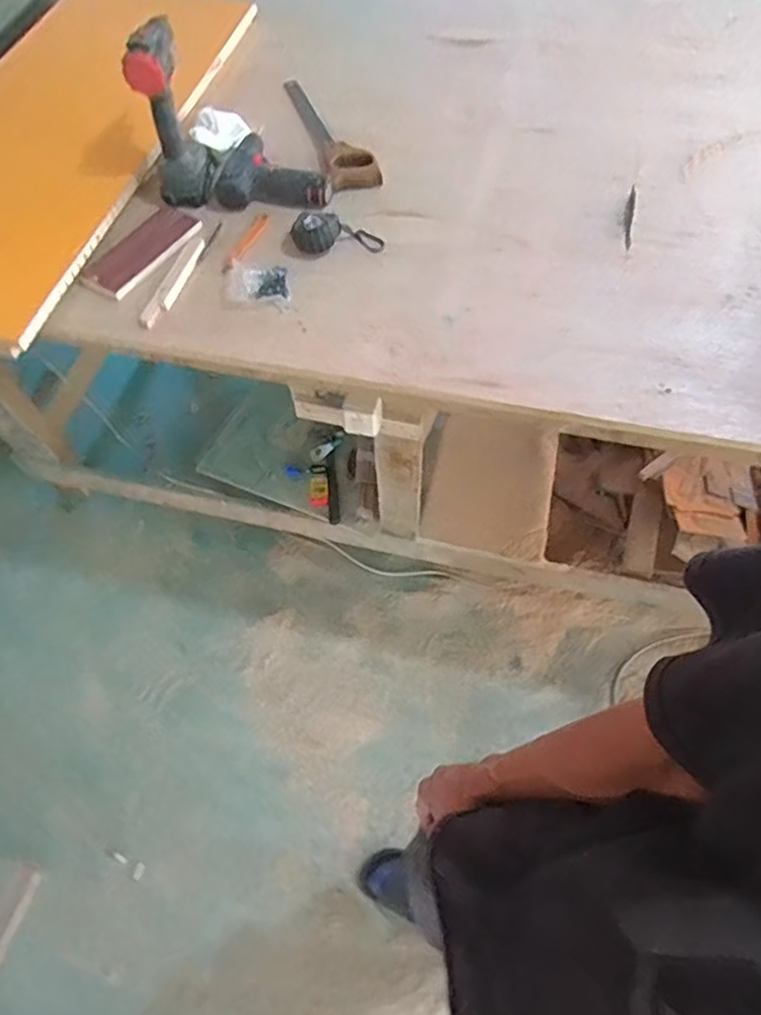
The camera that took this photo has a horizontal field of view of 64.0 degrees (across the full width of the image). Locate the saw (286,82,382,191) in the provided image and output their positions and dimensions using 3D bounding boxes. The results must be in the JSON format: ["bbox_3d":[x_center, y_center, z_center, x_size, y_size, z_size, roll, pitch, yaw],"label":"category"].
[{"bbox_3d":[-0.101,-0.700,1.123,0.080,0.032,0.372,-21,63,-8],"label":"saw"}]

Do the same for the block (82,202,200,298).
[{"bbox_3d":[-0.388,-0.417,0.987,0.091,0.019,0.210,29,68,17],"label":"block"}]

